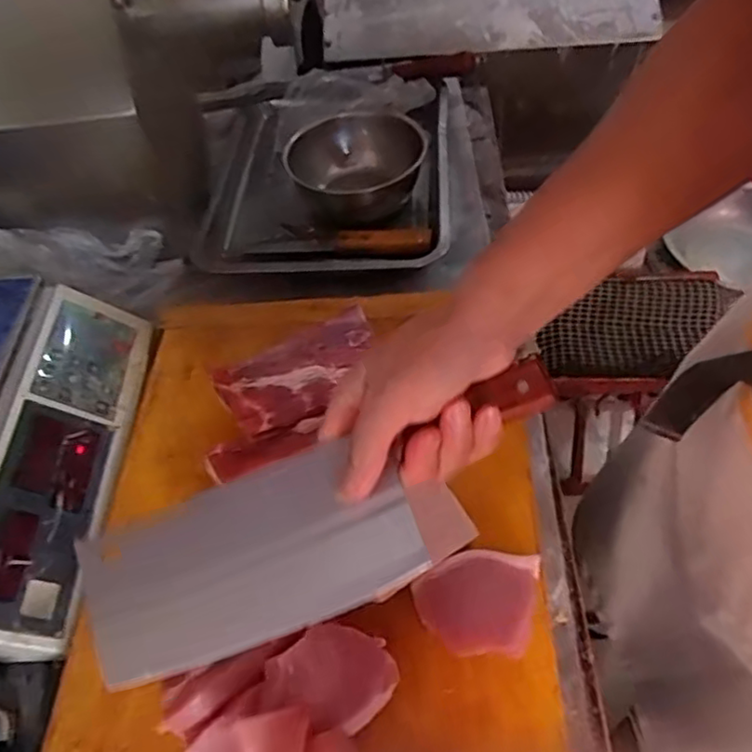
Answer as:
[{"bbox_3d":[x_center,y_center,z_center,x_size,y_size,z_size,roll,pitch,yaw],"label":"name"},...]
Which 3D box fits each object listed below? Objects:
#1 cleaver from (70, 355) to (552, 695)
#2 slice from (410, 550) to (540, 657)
[{"bbox_3d":[-0.025,0.086,0.387,0.297,0.025,0.095,-25,71,-1],"label":"cleaver"},{"bbox_3d":[0.069,0.154,0.446,0.082,0.010,0.070,5,55,9],"label":"slice"}]

